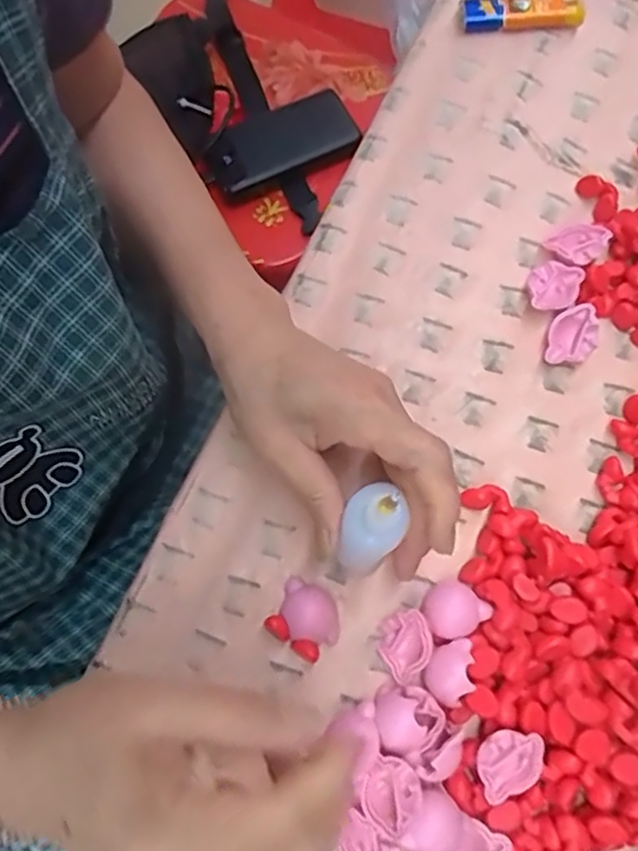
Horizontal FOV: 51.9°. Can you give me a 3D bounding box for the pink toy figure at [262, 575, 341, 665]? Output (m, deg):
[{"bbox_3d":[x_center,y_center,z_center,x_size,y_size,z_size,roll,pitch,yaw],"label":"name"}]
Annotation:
[{"bbox_3d":[-0.006,0.100,0.336,0.035,0.012,0.033,28,76,4],"label":"pink toy figure"}]

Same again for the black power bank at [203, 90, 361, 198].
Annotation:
[{"bbox_3d":[-0.041,-0.296,0.687,0.153,0.010,0.077,-21,78,1],"label":"black power bank"}]

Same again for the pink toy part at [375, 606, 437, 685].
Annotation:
[{"bbox_3d":[0.043,0.110,0.331,0.027,0.022,0.028,-32,80,-10],"label":"pink toy part"}]

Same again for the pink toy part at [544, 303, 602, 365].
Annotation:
[{"bbox_3d":[0.144,-0.051,0.373,0.024,0.016,0.032,14,76,0],"label":"pink toy part"}]

